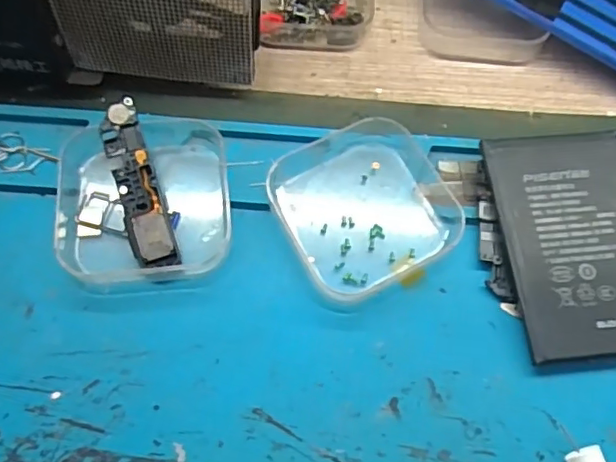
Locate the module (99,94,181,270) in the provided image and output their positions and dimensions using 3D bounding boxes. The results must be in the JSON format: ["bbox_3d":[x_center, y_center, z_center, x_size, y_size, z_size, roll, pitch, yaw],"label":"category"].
[{"bbox_3d":[-0.064,-0.017,0.214,0.015,0.005,0.065,-17,83,-11],"label":"module"}]

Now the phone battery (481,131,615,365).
[{"bbox_3d":[0.106,0.002,0.216,0.064,0.004,0.088,-5,68,-3],"label":"phone battery"}]

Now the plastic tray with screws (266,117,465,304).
[{"bbox_3d":[0.022,-0.013,0.223,0.066,0.020,0.066,-26,65,-15],"label":"plastic tray with screws"}]

